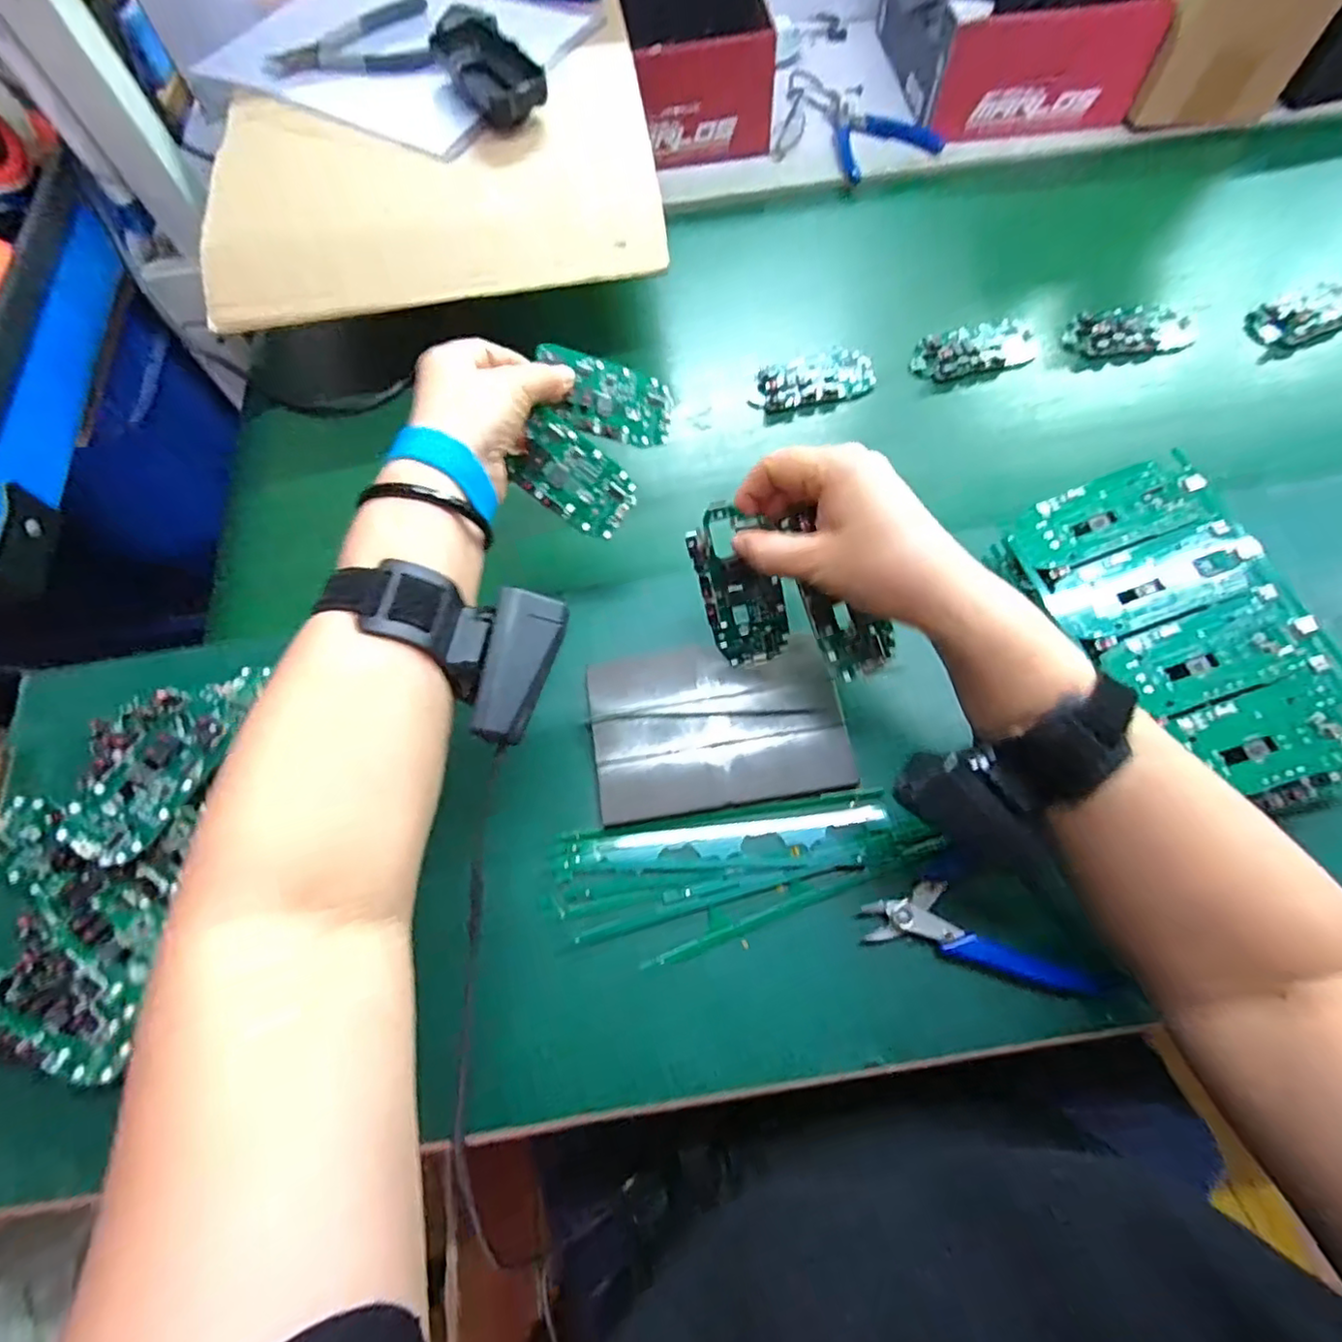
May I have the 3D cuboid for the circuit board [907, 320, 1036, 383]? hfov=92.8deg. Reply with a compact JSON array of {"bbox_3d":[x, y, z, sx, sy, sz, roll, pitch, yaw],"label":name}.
[{"bbox_3d":[0.247,-0.258,0.518,0.098,0.019,0.043,-16,67,-1],"label":"circuit board"}]

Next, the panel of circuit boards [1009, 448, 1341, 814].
[{"bbox_3d":[0.289,-0.023,0.362,0.111,0.022,0.202,-21,68,9],"label":"panel of circuit boards"}]

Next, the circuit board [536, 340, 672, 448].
[{"bbox_3d":[-0.040,-0.170,0.400,0.084,0.005,0.047,5,92,-24],"label":"circuit board"}]

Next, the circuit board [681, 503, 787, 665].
[{"bbox_3d":[0.040,-0.047,0.367,0.044,0.097,0.006,-11,26,12],"label":"circuit board"}]

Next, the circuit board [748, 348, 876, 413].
[{"bbox_3d":[0.113,-0.233,0.512,0.101,0.016,0.053,-17,67,-2],"label":"circuit board"}]

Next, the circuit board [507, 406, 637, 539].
[{"bbox_3d":[-0.056,-0.112,0.373,0.071,0.005,0.045,37,95,-9],"label":"circuit board"}]

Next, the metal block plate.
[{"bbox_3d":[0.027,0.031,0.384,0.147,0.016,0.099,-10,67,1],"label":"metal block plate"}]

